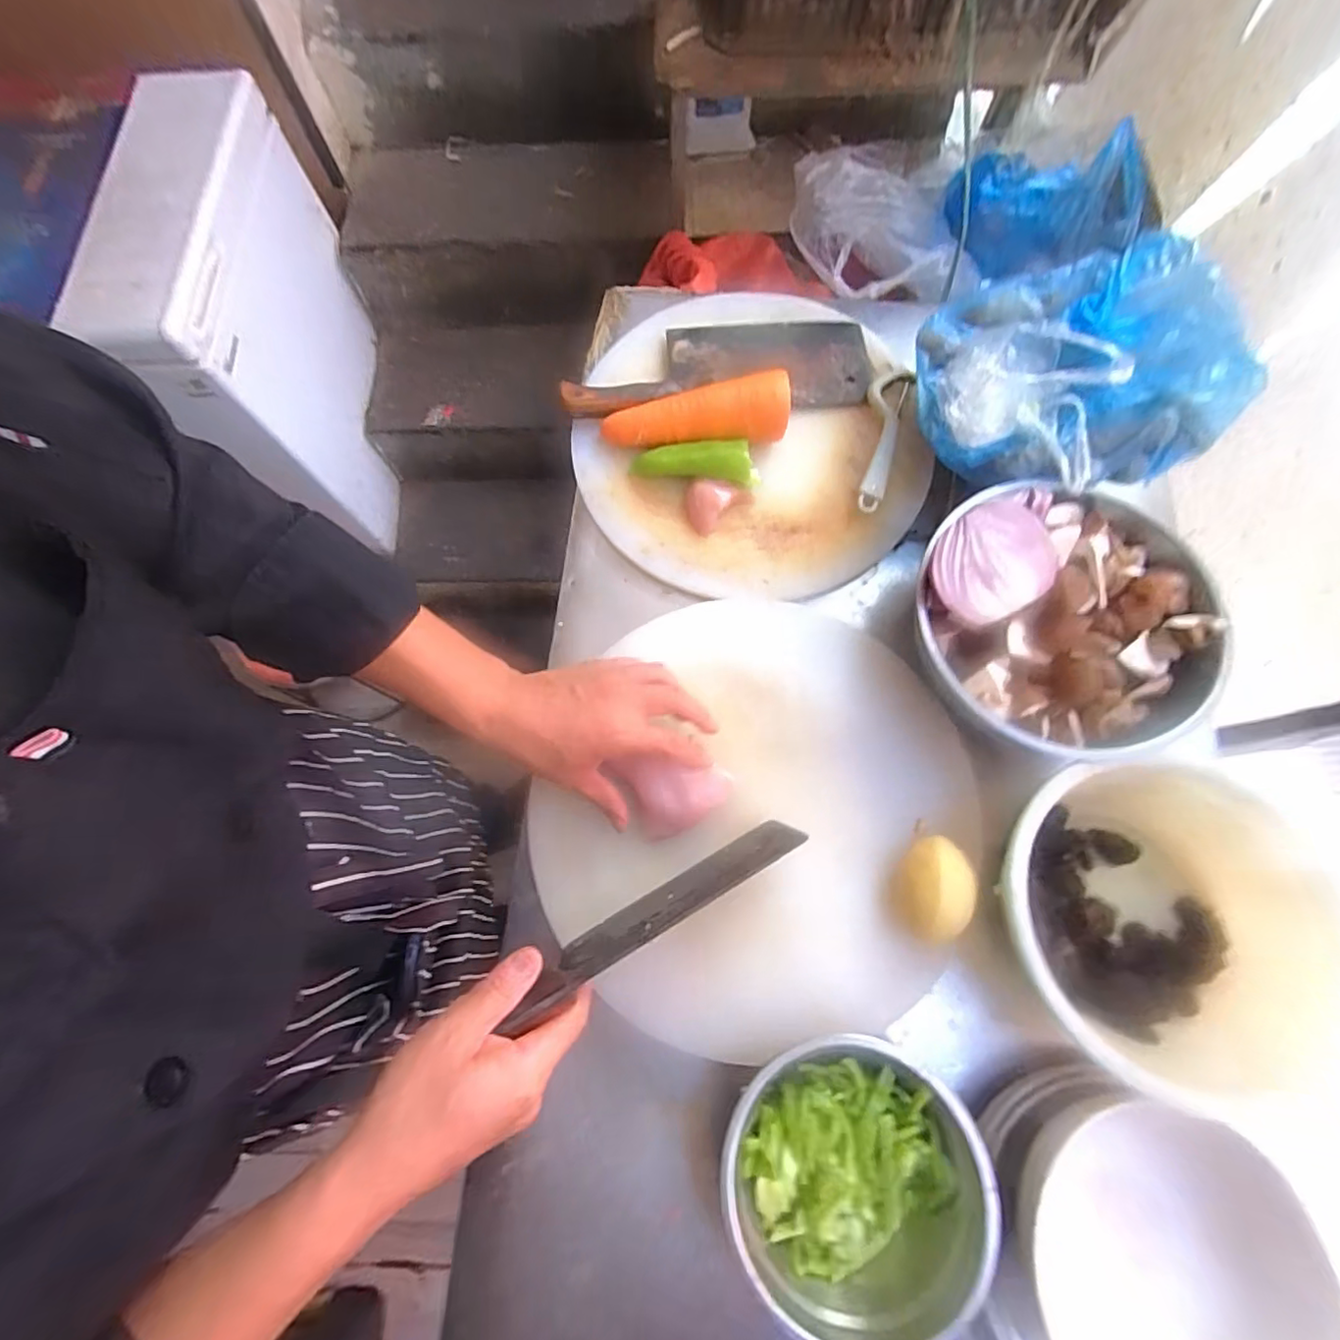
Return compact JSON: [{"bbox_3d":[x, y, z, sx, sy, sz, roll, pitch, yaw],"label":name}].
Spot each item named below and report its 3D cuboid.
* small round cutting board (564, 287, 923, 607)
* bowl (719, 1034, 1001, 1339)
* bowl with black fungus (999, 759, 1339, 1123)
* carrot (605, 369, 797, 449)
[{"bbox_3d":[0.083,-0.237,0.584,0.349,0.022,0.343,0,74,1],"label":"small round cutting board"},{"bbox_3d":[0.120,0.338,0.389,0.165,0.063,0.163,0,74,1],"label":"bowl"},{"bbox_3d":[0.343,0.174,0.422,0.214,0.080,0.196,0,74,1],"label":"bowl with black fungus"},{"bbox_3d":[0.024,-0.248,0.570,0.182,0.051,0.055,0,74,1],"label":"carrot"}]

